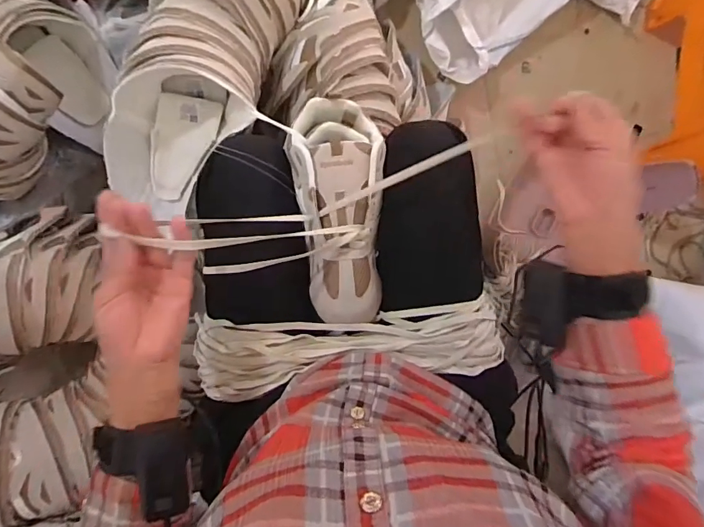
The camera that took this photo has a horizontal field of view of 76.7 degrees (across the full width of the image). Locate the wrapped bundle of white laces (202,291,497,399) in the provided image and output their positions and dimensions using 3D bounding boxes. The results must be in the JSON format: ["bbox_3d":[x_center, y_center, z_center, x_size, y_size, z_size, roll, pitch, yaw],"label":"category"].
[{"bbox_3d":[-0.006,0.095,0.495,0.349,0.056,0.085,-4,94,-3],"label":"wrapped bundle of white laces"}]

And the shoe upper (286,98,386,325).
[{"bbox_3d":[-0.013,-0.058,0.499,0.098,0.056,0.249,-5,94,-3],"label":"shoe upper"}]

